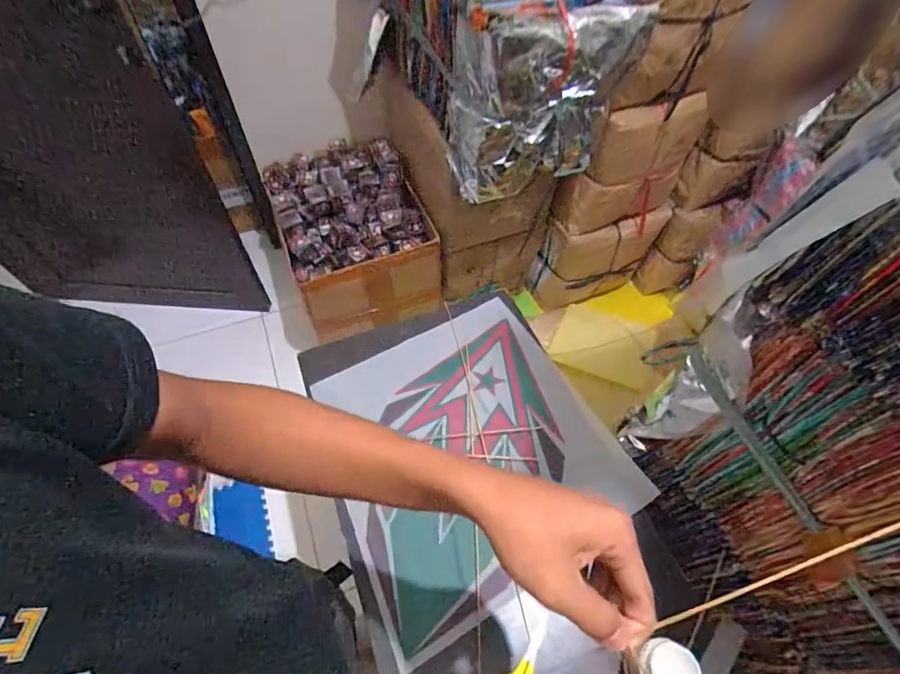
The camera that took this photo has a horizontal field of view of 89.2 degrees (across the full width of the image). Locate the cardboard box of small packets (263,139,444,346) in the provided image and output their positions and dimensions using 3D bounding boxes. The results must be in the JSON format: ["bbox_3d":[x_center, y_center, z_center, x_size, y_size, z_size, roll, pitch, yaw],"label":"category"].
[{"bbox_3d":[-0.318,-0.342,1.497,0.428,0.271,0.614,-19,59,-14],"label":"cardboard box of small packets"}]

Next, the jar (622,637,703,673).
[{"bbox_3d":[0.228,0.369,0.500,0.055,0.082,0.061,9,56,4],"label":"jar"}]

